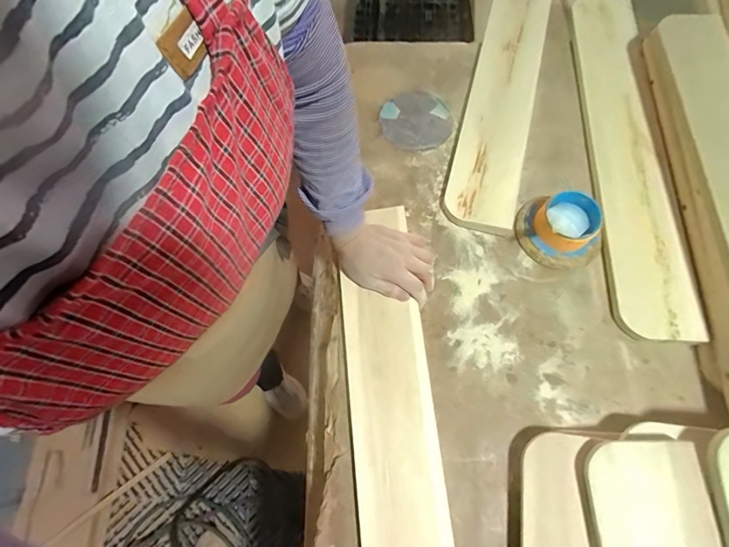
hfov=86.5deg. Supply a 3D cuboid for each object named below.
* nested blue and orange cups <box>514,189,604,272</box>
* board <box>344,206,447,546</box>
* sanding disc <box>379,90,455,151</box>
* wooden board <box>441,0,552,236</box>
[{"bbox_3d":[0.264,-0.066,0.511,0.100,0.065,0.113,-37,74,-10],"label":"nested blue and orange cups"},{"bbox_3d":[0.039,0.203,0.447,0.094,0.021,0.612,-6,69,0],"label":"board"},{"bbox_3d":[0.081,-0.245,0.613,0.111,0.007,0.111,-1,71,2],"label":"sanding disc"},{"bbox_3d":[0.222,-0.316,0.615,0.096,0.027,0.540,14,72,7],"label":"wooden board"}]

